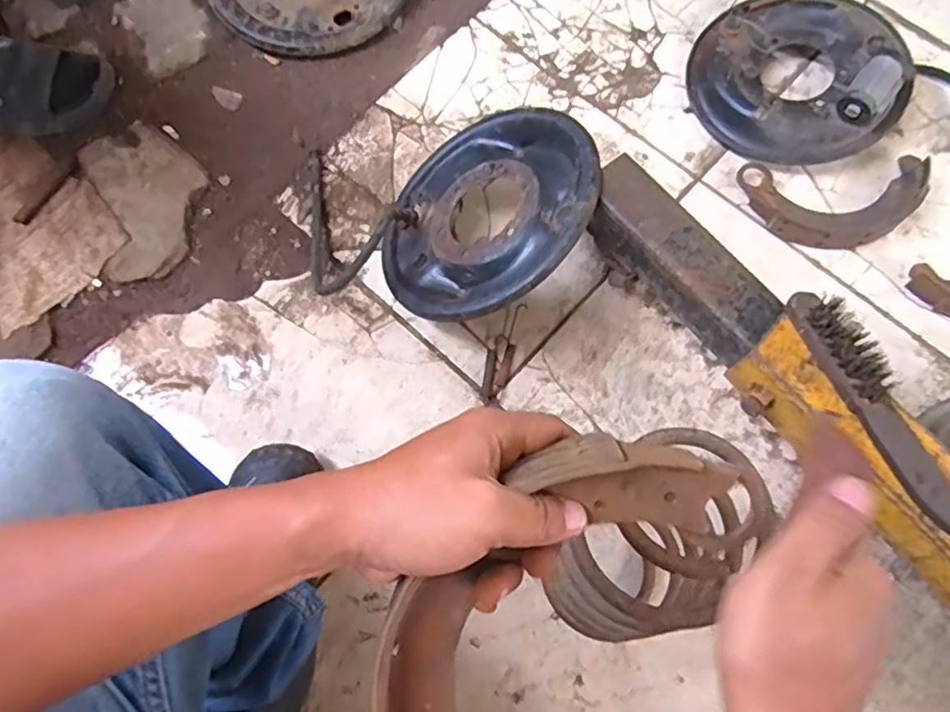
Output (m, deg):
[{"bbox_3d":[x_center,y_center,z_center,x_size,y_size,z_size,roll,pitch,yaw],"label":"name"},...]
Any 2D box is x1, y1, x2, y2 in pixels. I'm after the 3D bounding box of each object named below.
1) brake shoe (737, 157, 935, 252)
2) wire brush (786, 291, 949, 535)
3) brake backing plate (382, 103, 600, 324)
[{"bbox_3d":[0.457,-0.194,0.806,0.224,0.033,0.121,-4,74,1],"label":"brake shoe"},{"bbox_3d":[0.354,0.041,0.555,0.047,0.043,0.227,-26,77,-5],"label":"wire brush"},{"bbox_3d":[0.010,-0.160,0.728,0.261,0.038,0.270,-16,59,28],"label":"brake backing plate"}]

